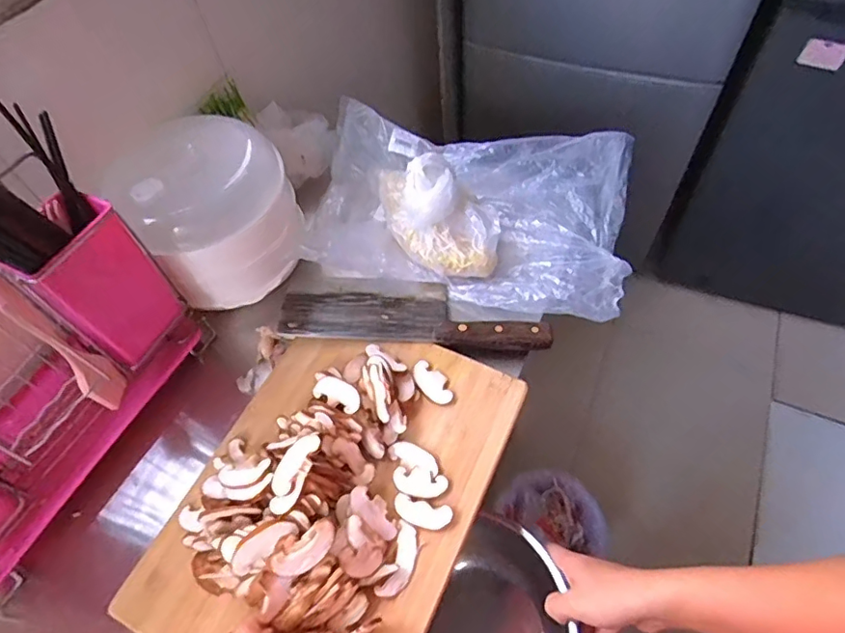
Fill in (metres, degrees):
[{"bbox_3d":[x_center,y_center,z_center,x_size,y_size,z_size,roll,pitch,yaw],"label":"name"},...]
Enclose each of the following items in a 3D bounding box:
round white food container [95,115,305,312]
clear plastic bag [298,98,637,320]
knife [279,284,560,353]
[{"bbox_3d":[-0.237,-0.124,0.617,0.173,0.133,0.172,-2,57,3],"label":"round white food container"},{"bbox_3d":[0.055,-0.152,0.666,0.388,0.081,0.273,9,58,9],"label":"clear plastic bag"},{"bbox_3d":[-0.010,-0.005,0.617,0.296,0.026,0.091,3,58,6],"label":"knife"}]

